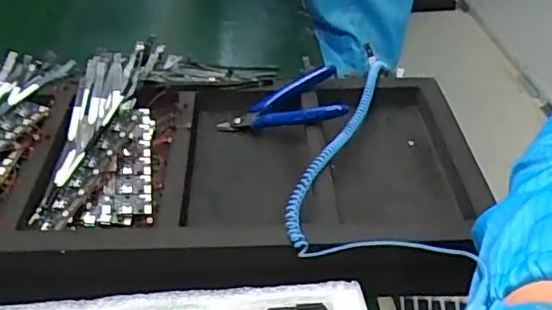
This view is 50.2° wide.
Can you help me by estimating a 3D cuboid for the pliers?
[{"bbox_3d":[0.004,-0.043,0.541,0.114,0.015,0.072,-20,38,8],"label":"pliers"}]

